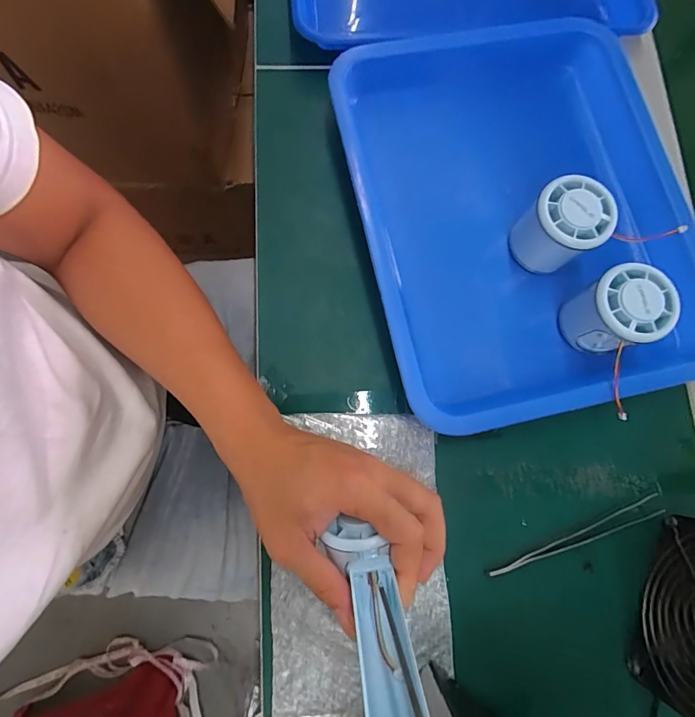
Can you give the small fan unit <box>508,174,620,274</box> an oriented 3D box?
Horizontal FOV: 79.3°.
[{"bbox_3d":[0.166,-0.100,0.330,0.055,0.063,0.053,1,79,-4],"label":"small fan unit"}]

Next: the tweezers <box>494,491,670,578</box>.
[{"bbox_3d":[0.173,0.136,0.310,0.142,0.008,0.014,-20,81,-8],"label":"tweezers"}]

